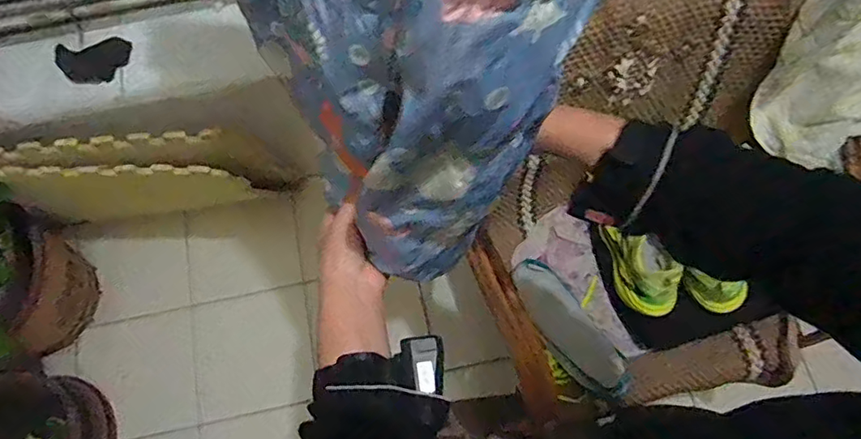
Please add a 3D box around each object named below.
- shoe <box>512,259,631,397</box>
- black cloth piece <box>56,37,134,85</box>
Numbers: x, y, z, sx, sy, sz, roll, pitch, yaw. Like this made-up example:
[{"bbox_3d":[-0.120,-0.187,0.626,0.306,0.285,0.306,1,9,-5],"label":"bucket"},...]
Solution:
[{"bbox_3d":[0.245,0.201,0.979,0.088,0.048,0.272,-37,82,-7],"label":"shoe"},{"bbox_3d":[-0.697,-0.330,1.129,0.146,0.010,0.087,-13,88,-9],"label":"black cloth piece"}]

